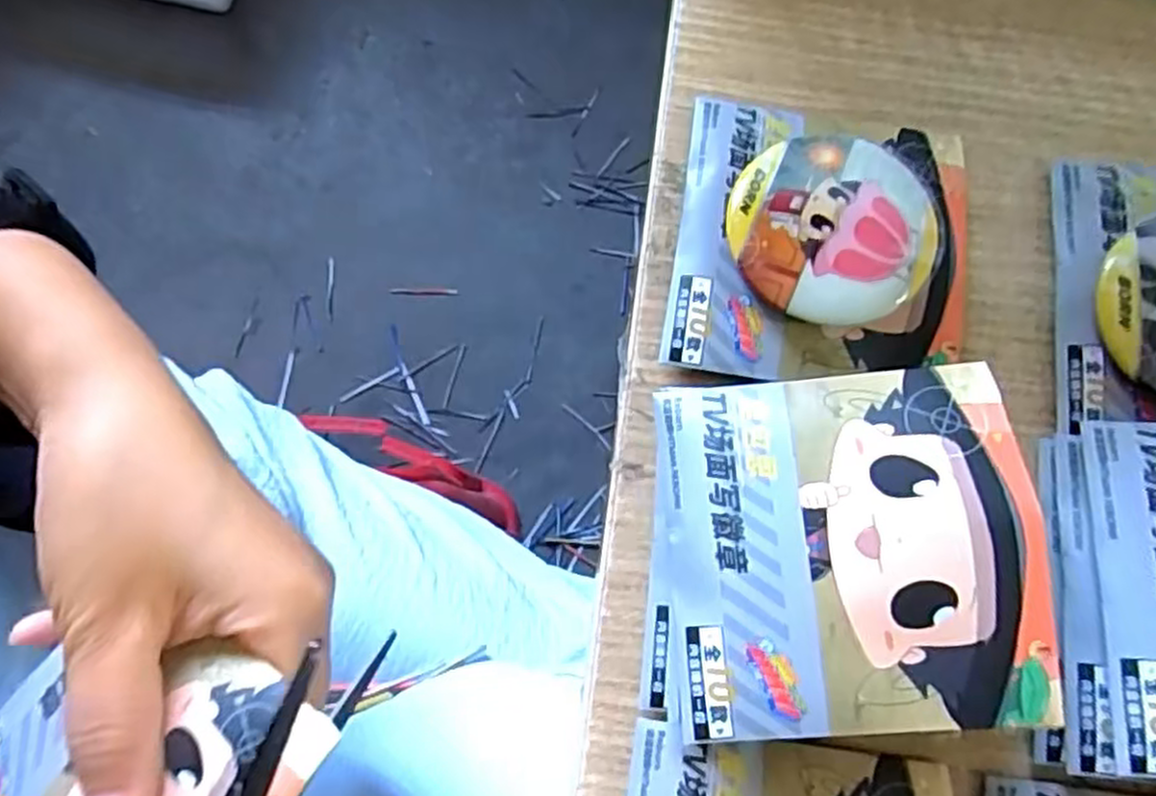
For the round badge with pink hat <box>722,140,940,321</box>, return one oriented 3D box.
[{"bbox_3d":[0.071,-0.047,0.215,0.056,0.013,0.055,0,79,-1],"label":"round badge with pink hat"}]

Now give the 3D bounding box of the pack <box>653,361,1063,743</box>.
[{"bbox_3d":[0.062,0.035,0.180,0.081,0.008,0.082,-6,76,9],"label":"pack"}]

